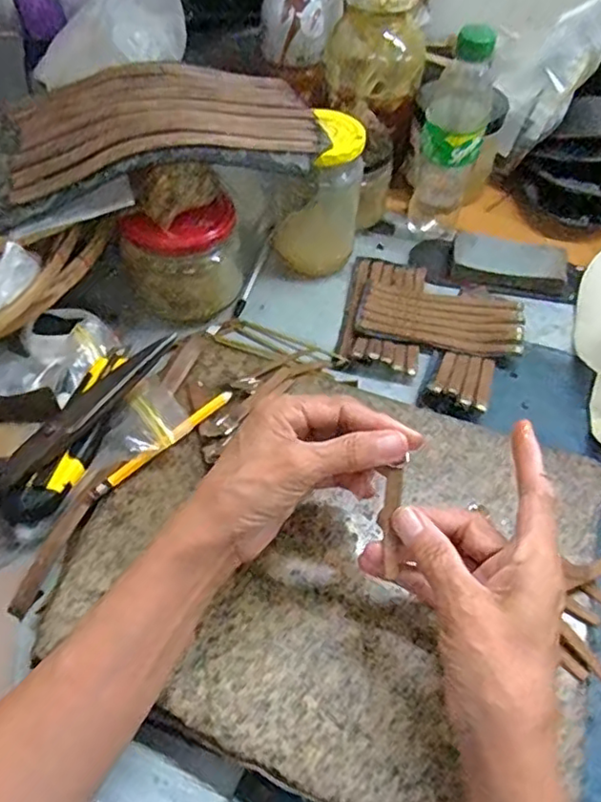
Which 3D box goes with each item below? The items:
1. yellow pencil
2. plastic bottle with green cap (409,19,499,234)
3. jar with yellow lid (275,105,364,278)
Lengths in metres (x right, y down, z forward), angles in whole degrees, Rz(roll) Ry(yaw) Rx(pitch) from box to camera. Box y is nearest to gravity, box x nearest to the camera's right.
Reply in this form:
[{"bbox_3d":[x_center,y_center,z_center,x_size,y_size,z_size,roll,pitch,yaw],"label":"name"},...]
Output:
[{"bbox_3d":[-0.094,0.030,0.434,0.117,0.010,0.011,-37,59,-27],"label":"yellow pencil"},{"bbox_3d":[0.139,-0.240,0.576,0.054,0.189,0.056,12,53,6],"label":"plastic bottle with green cap"},{"bbox_3d":[0.016,-0.177,0.562,0.072,0.138,0.070,2,53,-2],"label":"jar with yellow lid"}]

